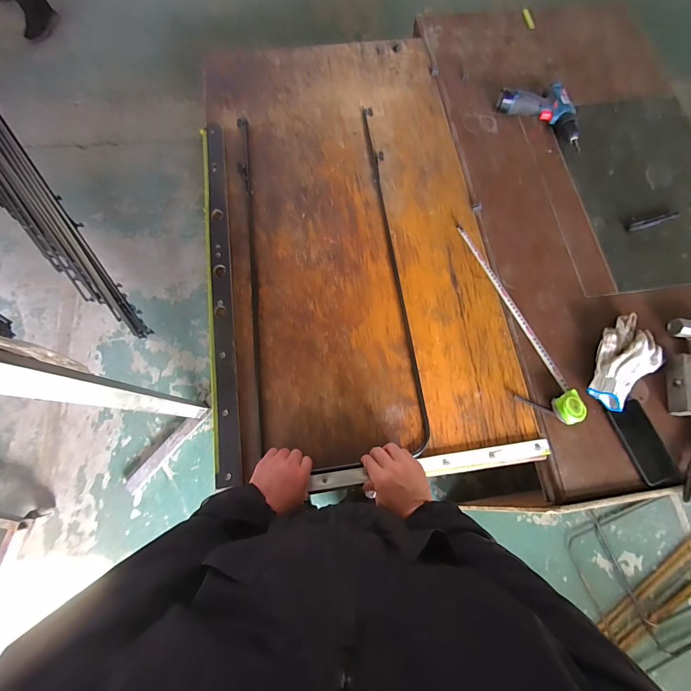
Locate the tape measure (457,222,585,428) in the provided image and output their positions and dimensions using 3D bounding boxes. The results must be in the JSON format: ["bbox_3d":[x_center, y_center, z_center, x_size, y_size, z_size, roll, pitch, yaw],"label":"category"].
[{"bbox_3d":[0.370,-0.072,0.724,0.080,0.039,0.497,-18,75,-6],"label":"tape measure"}]

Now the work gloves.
[{"bbox_3d":[0.573,0.029,0.695,0.205,0.044,0.123,-39,78,-11],"label":"work gloves"}]

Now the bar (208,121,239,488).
[{"bbox_3d":[-0.277,-0.152,0.744,0.038,0.016,0.864,-7,74,-3],"label":"bar"}]

